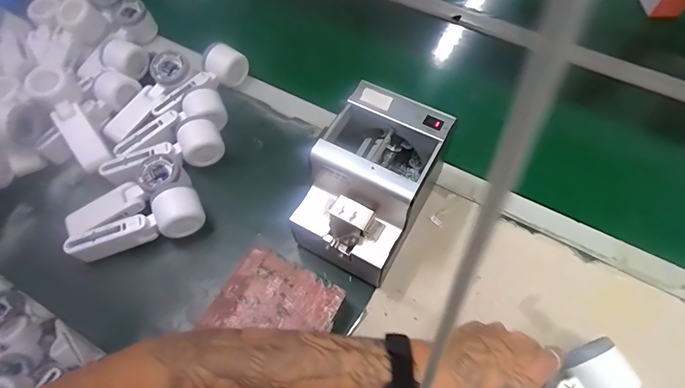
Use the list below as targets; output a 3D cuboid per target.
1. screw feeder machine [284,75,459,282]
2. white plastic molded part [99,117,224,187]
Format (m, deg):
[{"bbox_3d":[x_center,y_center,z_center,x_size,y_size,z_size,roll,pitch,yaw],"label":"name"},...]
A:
[{"bbox_3d":[0.034,-0.005,0.494,0.132,0.154,0.172,30,65,17],"label":"screw feeder machine"},{"bbox_3d":[-0.254,-0.055,0.573,0.163,0.043,0.057,-25,62,-13],"label":"white plastic molded part"}]

